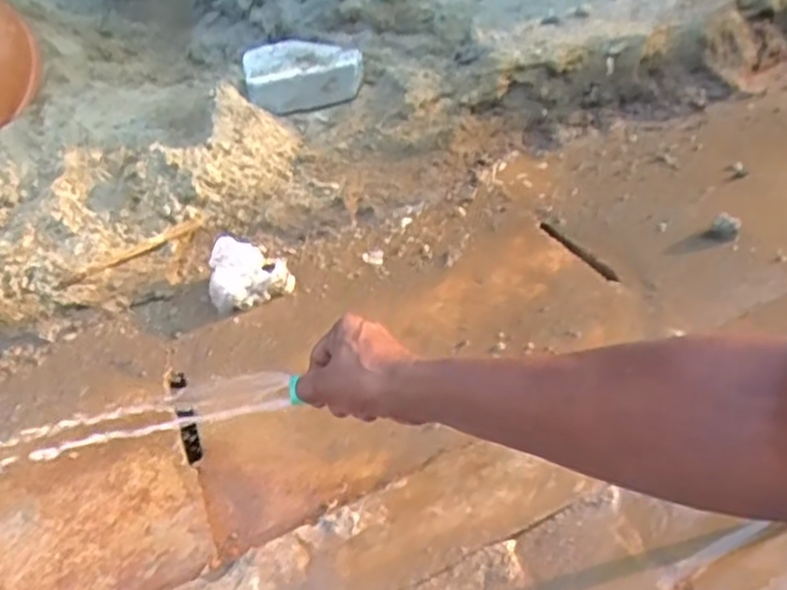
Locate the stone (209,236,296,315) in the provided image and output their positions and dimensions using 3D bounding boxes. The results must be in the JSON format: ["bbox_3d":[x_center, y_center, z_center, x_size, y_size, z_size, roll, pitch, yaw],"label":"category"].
[{"bbox_3d":[-0.220,-0.036,1.085,0.124,0.070,0.091,-15,37,-8],"label":"stone"}]

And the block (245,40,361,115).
[{"bbox_3d":[-0.164,-0.401,1.297,0.201,0.089,0.181,-15,36,-4],"label":"block"}]

